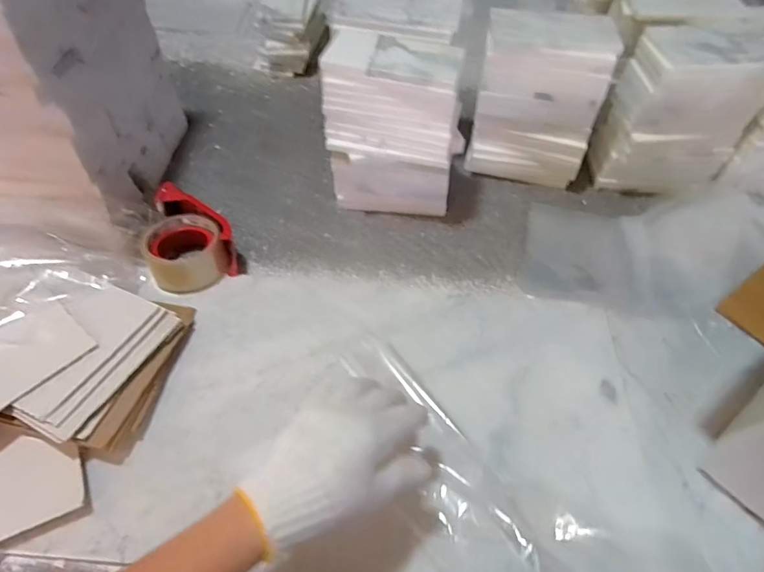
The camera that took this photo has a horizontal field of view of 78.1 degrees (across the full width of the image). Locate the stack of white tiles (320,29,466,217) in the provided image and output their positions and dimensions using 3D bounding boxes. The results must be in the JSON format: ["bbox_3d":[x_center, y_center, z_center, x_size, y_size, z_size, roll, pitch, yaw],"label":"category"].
[{"bbox_3d":[0.013,-0.191,0.601,0.154,0.202,0.086,9,52,5],"label":"stack of white tiles"}]

